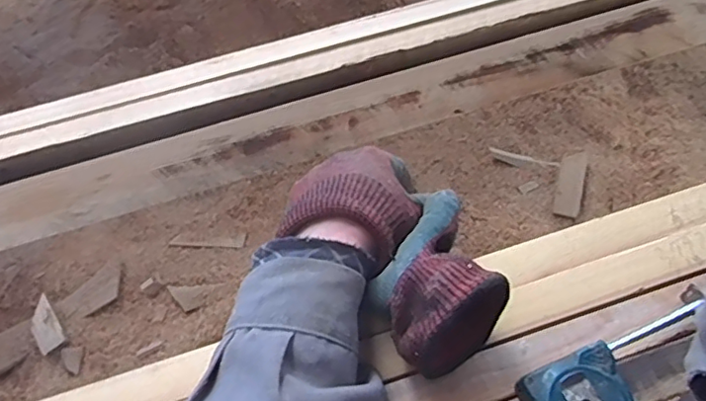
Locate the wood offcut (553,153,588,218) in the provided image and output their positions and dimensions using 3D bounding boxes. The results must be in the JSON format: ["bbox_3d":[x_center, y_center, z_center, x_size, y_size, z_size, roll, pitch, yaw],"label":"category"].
[{"bbox_3d":[0.386,-0.031,1.052,0.044,0.013,0.126,13,65,9],"label":"wood offcut"}]

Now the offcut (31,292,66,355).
[{"bbox_3d":[-0.475,0.191,0.914,0.040,0.009,0.085,-32,66,-13],"label":"offcut"}]

